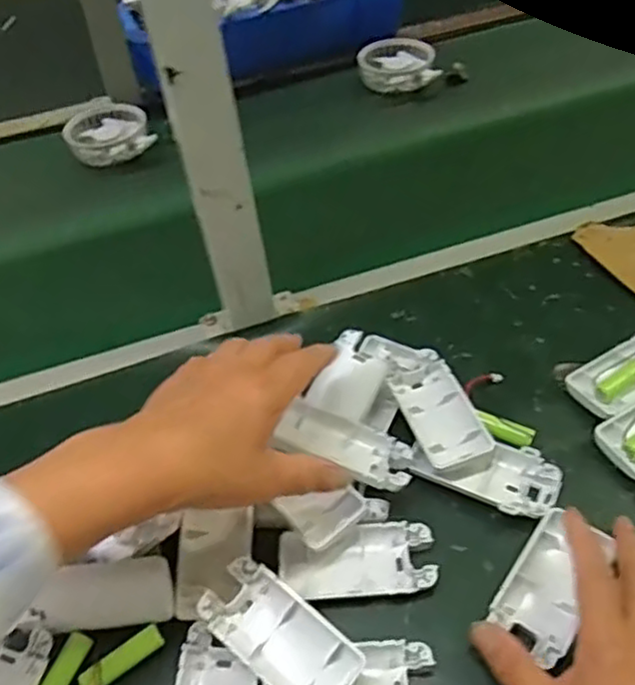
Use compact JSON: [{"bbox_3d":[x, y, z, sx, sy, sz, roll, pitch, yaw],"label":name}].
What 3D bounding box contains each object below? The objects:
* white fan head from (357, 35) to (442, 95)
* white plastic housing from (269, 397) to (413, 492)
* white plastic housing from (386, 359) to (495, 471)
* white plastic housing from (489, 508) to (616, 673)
[{"bbox_3d":[0.099,-0.343,0.847,0.090,0.026,0.091,-8,47,-1],"label":"white fan head"},{"bbox_3d":[0.020,0.070,0.461,0.087,0.019,0.044,24,54,10],"label":"white plastic housing"},{"bbox_3d":[0.087,0.051,0.489,0.046,0.016,0.083,-18,49,-11],"label":"white plastic housing"},{"bbox_3d":[0.139,0.145,0.411,0.045,0.020,0.083,28,56,28],"label":"white plastic housing"}]

